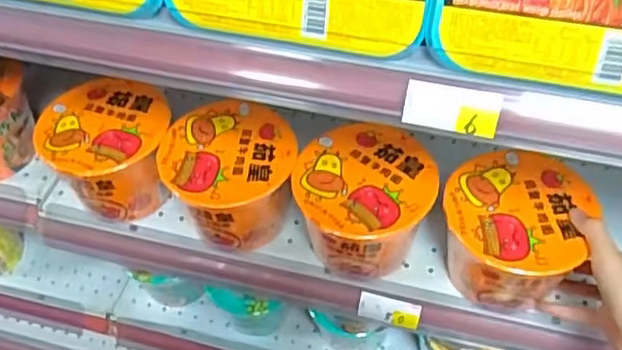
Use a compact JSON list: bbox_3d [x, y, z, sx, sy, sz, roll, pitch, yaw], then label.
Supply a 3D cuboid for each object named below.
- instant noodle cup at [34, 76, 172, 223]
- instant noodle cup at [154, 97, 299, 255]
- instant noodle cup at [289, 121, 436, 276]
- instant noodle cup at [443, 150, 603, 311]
[{"bbox_3d":[-0.209,-0.022,0.675,0.126,0.106,0.121,-1,50,2],"label":"instant noodle cup"},{"bbox_3d":[-0.080,0.004,0.647,0.125,0.100,0.125,-1,50,2],"label":"instant noodle cup"},{"bbox_3d":[0.053,0.030,0.623,0.128,0.101,0.123,-1,50,2],"label":"instant noodle cup"},{"bbox_3d":[0.185,0.058,0.594,0.119,0.100,0.122,-1,50,2],"label":"instant noodle cup"}]

